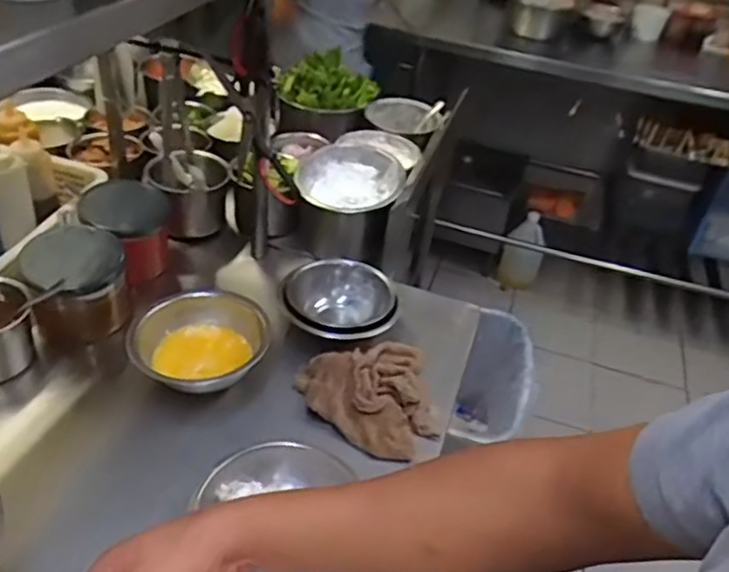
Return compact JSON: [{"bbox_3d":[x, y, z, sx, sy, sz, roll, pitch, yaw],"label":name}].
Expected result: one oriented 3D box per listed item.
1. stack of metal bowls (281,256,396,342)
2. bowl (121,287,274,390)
[{"bbox_3d":[-0.039,0.034,0.946,0.162,0.067,0.160,4,38,-4],"label":"stack of metal bowls"},{"bbox_3d":[-0.214,0.085,0.848,0.164,0.084,0.156,5,38,-4],"label":"bowl"}]

